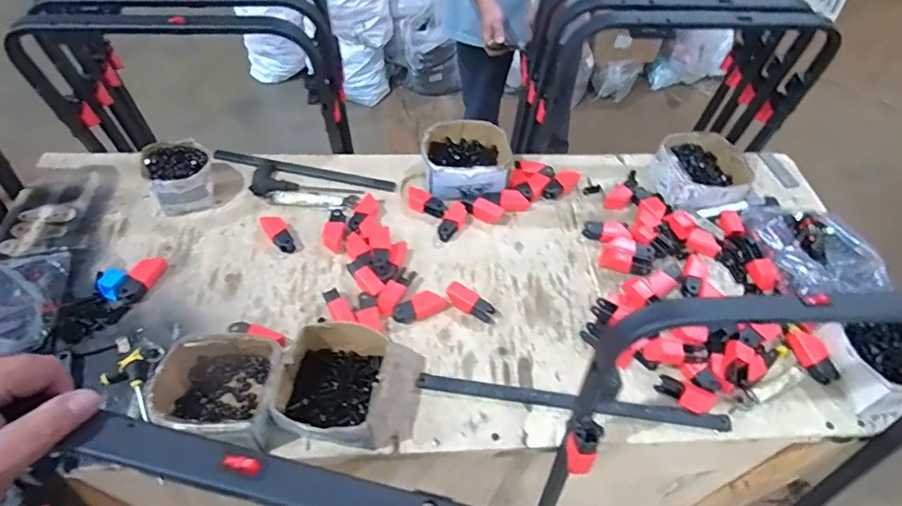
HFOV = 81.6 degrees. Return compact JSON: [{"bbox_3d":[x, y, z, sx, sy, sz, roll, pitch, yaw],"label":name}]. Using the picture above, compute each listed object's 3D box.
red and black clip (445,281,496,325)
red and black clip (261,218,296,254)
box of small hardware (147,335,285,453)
[{"bbox_3d":[0.033,0.082,0.854,0.085,0.028,0.030,27,56,17],"label":"red and black clip"},{"bbox_3d":[-0.309,-0.039,0.930,0.033,0.034,0.092,-26,59,-21],"label":"red and black clip"},{"bbox_3d":[-0.304,0.178,0.716,0.148,0.070,0.110,1,53,-3],"label":"box of small hardware"}]

